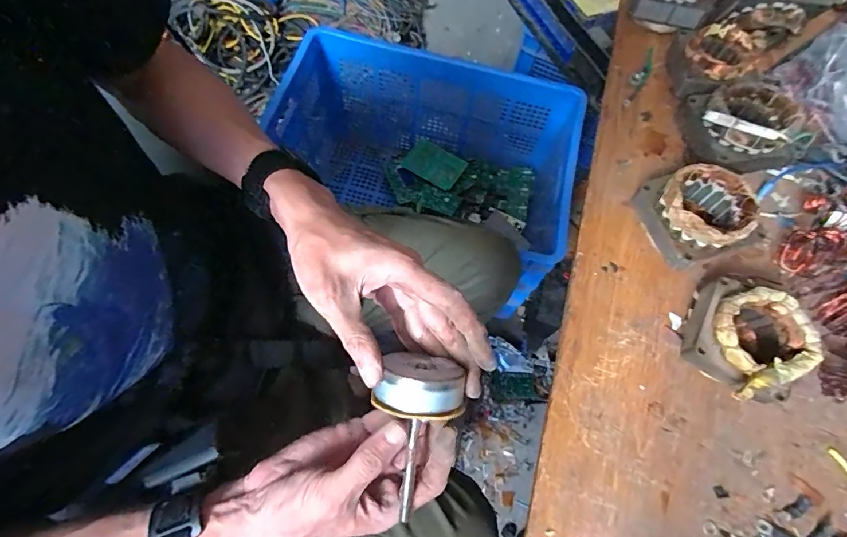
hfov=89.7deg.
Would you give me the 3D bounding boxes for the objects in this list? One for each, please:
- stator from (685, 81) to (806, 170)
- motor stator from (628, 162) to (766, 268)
[{"bbox_3d":[0.293,-0.130,0.400,0.081,0.066,0.081,0,68,0],"label":"stator"},{"bbox_3d":[0.233,-0.044,0.369,0.083,0.060,0.084,-20,69,-8],"label":"motor stator"}]

